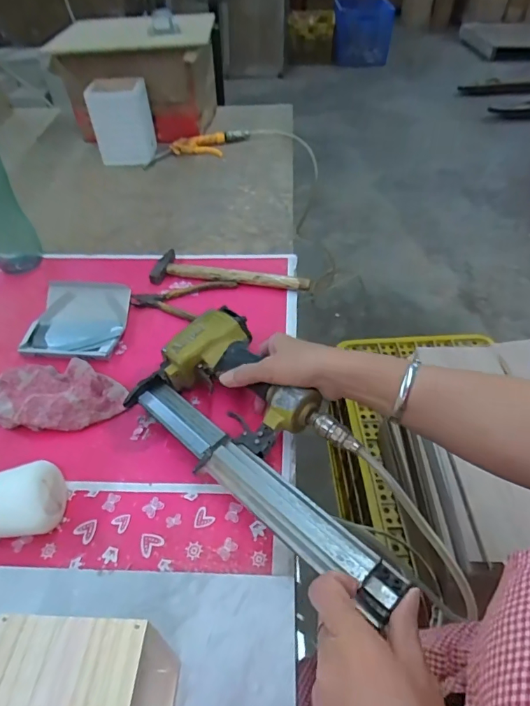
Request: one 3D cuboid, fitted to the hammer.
[{"bbox_3d":[-0.052,-0.132,0.684,0.247,0.017,0.071,5,47,9],"label":"hammer"}]

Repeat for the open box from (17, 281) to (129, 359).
[{"bbox_3d":[-0.262,-0.049,0.608,0.127,0.030,0.126,0,46,5],"label":"open box"}]

